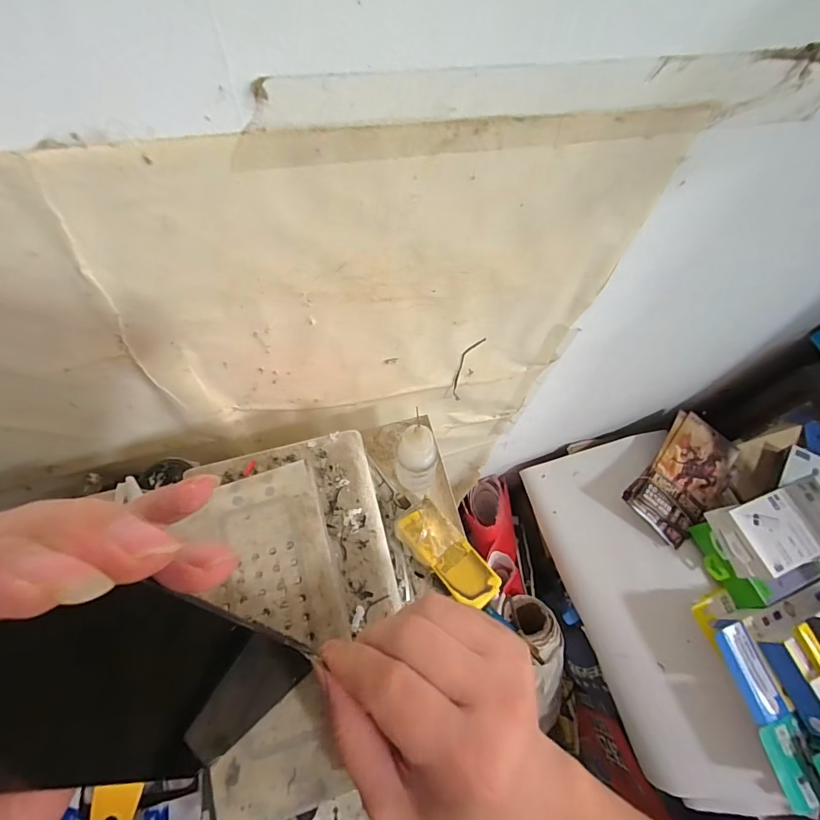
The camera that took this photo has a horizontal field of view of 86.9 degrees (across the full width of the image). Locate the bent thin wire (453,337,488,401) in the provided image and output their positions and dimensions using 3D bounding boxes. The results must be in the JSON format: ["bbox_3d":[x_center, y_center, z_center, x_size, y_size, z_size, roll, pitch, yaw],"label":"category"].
[{"bbox_3d":[0.063,-0.043,0.491,0.027,0.109,0.009,-41,72,-19],"label":"bent thin wire"}]

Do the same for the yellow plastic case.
[{"bbox_3d":[0.031,0.115,0.347,0.039,0.013,0.091,-40,72,-19],"label":"yellow plastic case"}]

